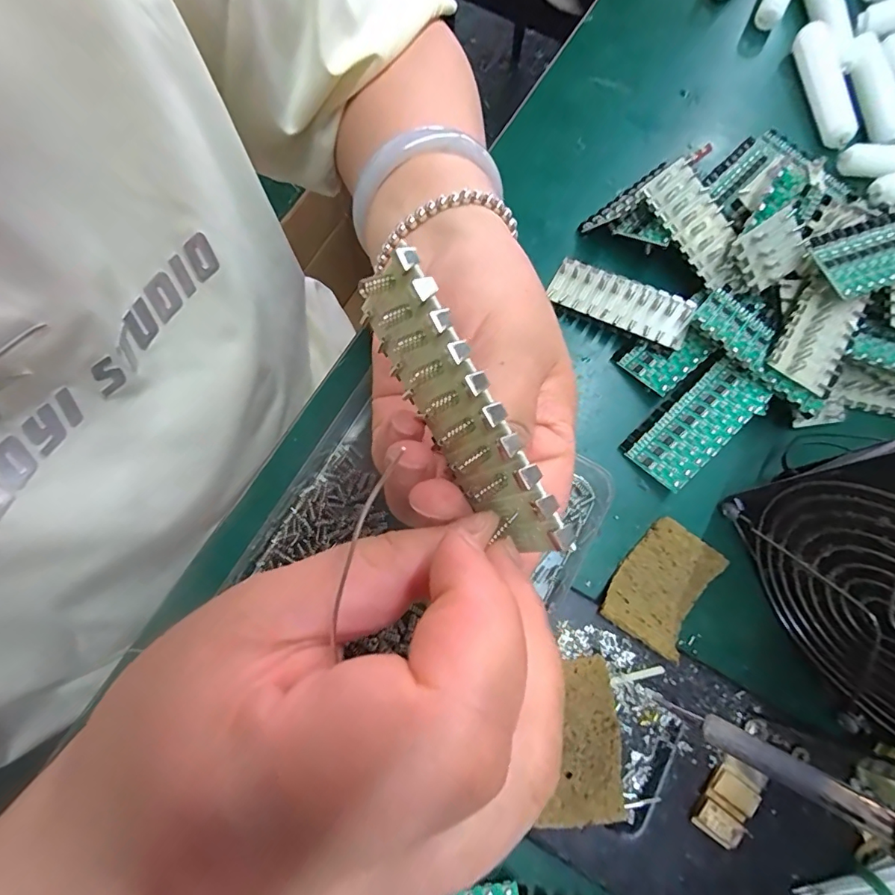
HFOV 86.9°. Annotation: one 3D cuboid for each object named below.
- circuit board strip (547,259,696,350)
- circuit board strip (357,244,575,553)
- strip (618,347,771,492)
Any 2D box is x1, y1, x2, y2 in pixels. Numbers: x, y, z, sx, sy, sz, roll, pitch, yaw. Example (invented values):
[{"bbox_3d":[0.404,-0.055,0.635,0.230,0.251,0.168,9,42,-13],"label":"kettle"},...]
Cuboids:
[{"bbox_3d":[0.096,-0.082,0.264,0.076,0.005,0.032,23,75,5],"label":"circuit board strip"},{"bbox_3d":[0.002,-0.008,0.118,0.004,0.034,0.078,-31,91,-29],"label":"circuit board strip"},{"bbox_3d":[0.128,-0.013,0.245,0.072,0.005,0.036,-44,62,-1],"label":"strip"}]

